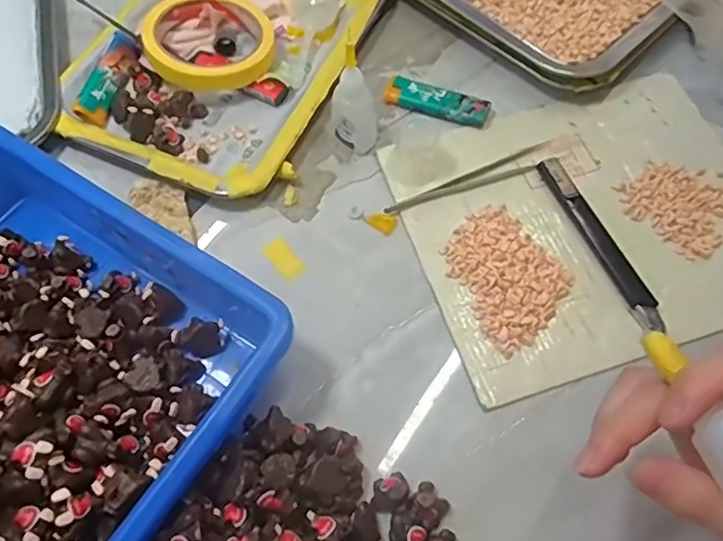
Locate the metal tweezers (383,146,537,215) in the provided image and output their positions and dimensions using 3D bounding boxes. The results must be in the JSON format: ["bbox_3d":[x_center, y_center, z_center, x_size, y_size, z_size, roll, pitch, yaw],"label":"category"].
[{"bbox_3d":[0.072,-0.062,0.409,0.119,0.004,0.016,-20,65,-9],"label":"metal tweezers"}]

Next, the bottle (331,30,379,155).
[{"bbox_3d":[-0.005,-0.115,0.391,0.029,0.086,0.020,17,65,8],"label":"bottle"}]

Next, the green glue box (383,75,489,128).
[{"bbox_3d":[0.057,-0.128,0.440,0.077,0.013,0.023,20,65,10],"label":"green glue box"}]

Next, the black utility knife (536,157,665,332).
[{"bbox_3d":[0.156,-0.021,0.383,0.016,0.011,0.132,-20,65,-10],"label":"black utility knife"}]

